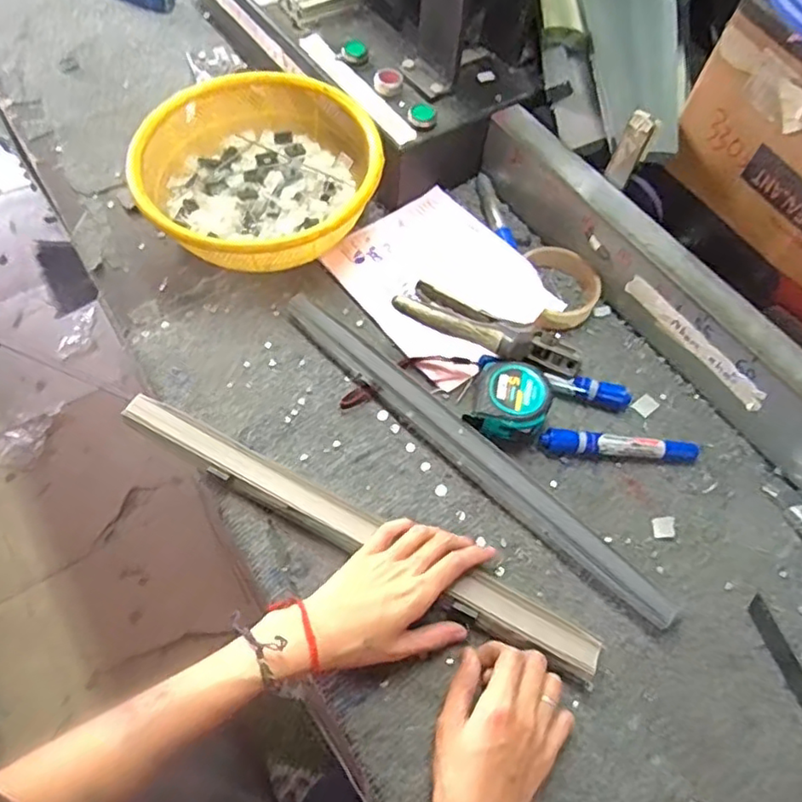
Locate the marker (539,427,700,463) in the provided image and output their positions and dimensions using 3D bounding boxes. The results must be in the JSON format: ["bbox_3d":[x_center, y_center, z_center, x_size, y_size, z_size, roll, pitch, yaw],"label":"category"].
[{"bbox_3d":[0.188,0.040,0.524,0.133,0.018,0.020,5,61,0],"label":"marker"}]

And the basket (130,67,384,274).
[{"bbox_3d":[-0.141,-0.221,0.608,0.216,0.079,0.238,-18,64,-12],"label":"basket"}]

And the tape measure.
[{"bbox_3d":[0.094,0.003,0.525,0.061,0.041,0.067,23,63,10],"label":"tape measure"}]

